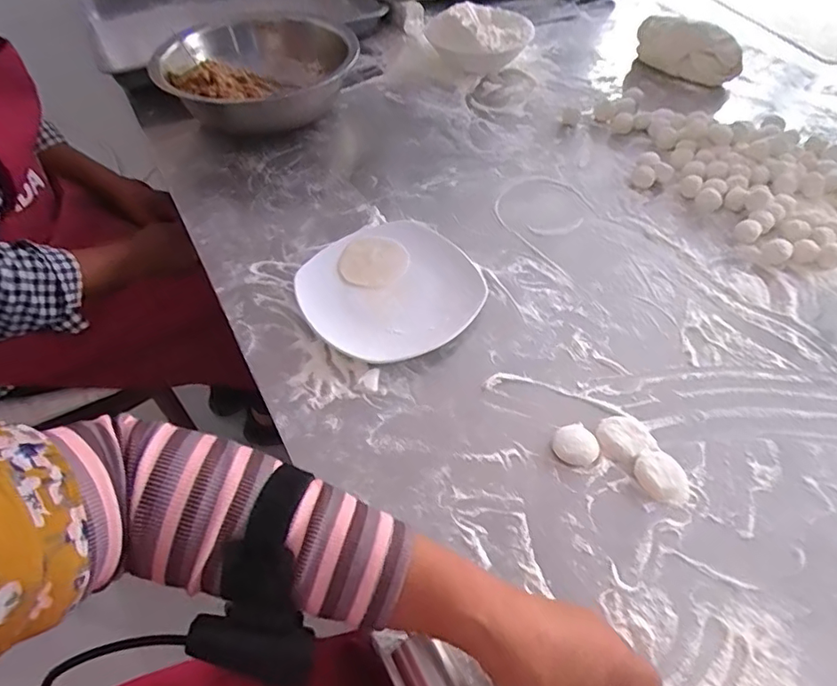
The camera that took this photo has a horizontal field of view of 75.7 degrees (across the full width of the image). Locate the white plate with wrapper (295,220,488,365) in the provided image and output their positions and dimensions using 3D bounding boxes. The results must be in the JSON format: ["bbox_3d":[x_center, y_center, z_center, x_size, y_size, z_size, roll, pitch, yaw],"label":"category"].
[{"bbox_3d":[-0.027,-0.060,0.563,0.178,0.013,0.178,37,59,25],"label":"white plate with wrapper"}]

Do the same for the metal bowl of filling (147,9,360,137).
[{"bbox_3d":[-0.232,-0.388,0.795,0.264,0.108,0.270,0,52,1],"label":"metal bowl of filling"}]

